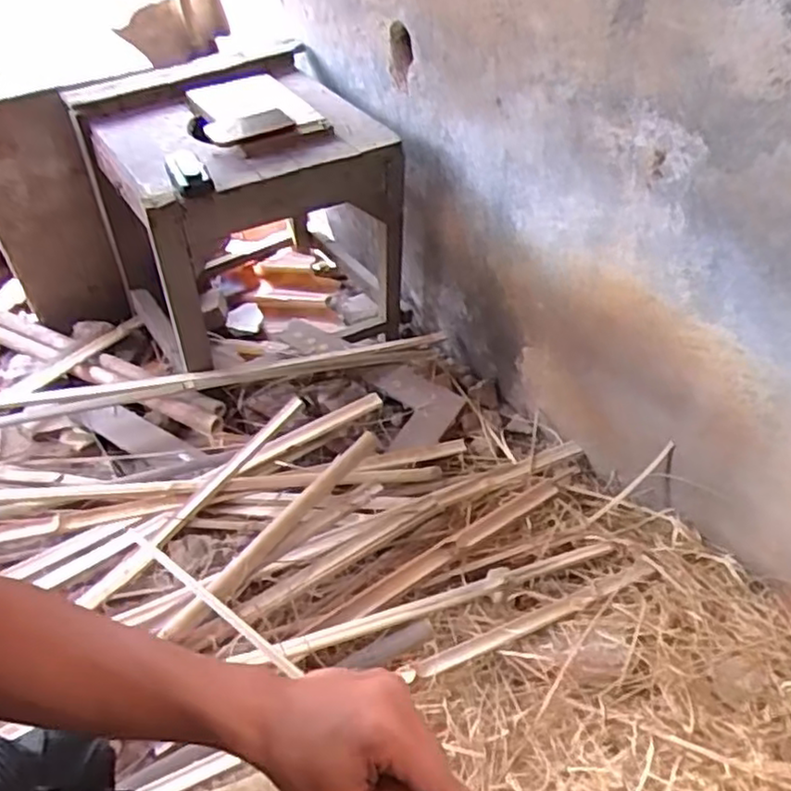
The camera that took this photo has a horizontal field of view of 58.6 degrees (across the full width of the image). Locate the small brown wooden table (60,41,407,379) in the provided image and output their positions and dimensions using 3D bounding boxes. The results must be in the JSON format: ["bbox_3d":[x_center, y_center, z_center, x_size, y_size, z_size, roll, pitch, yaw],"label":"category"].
[{"bbox_3d":[-0.277,-0.348,1.365,0.513,0.434,0.543,-20,45,-16],"label":"small brown wooden table"}]

